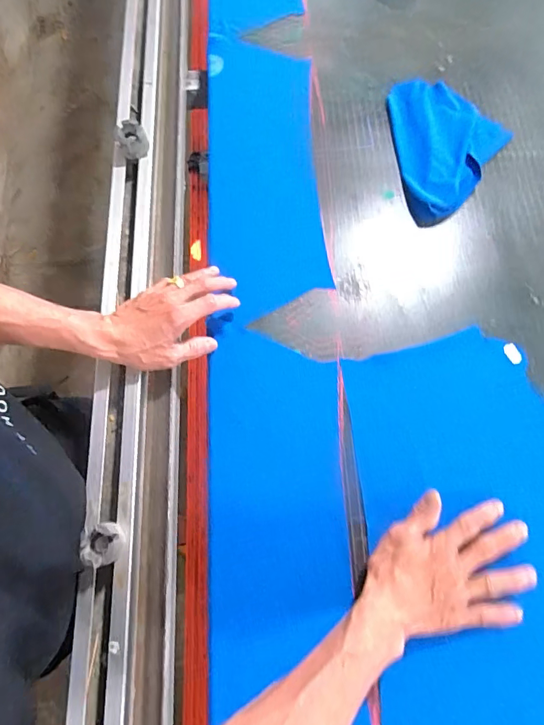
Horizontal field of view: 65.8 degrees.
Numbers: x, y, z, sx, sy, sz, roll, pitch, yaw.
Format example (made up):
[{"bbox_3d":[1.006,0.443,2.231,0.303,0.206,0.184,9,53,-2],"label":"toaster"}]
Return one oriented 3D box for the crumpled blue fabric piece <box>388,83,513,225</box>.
[{"bbox_3d":[0.239,-0.294,0.565,0.147,0.022,0.213,-9,74,-1],"label":"crumpled blue fabric piece"}]

